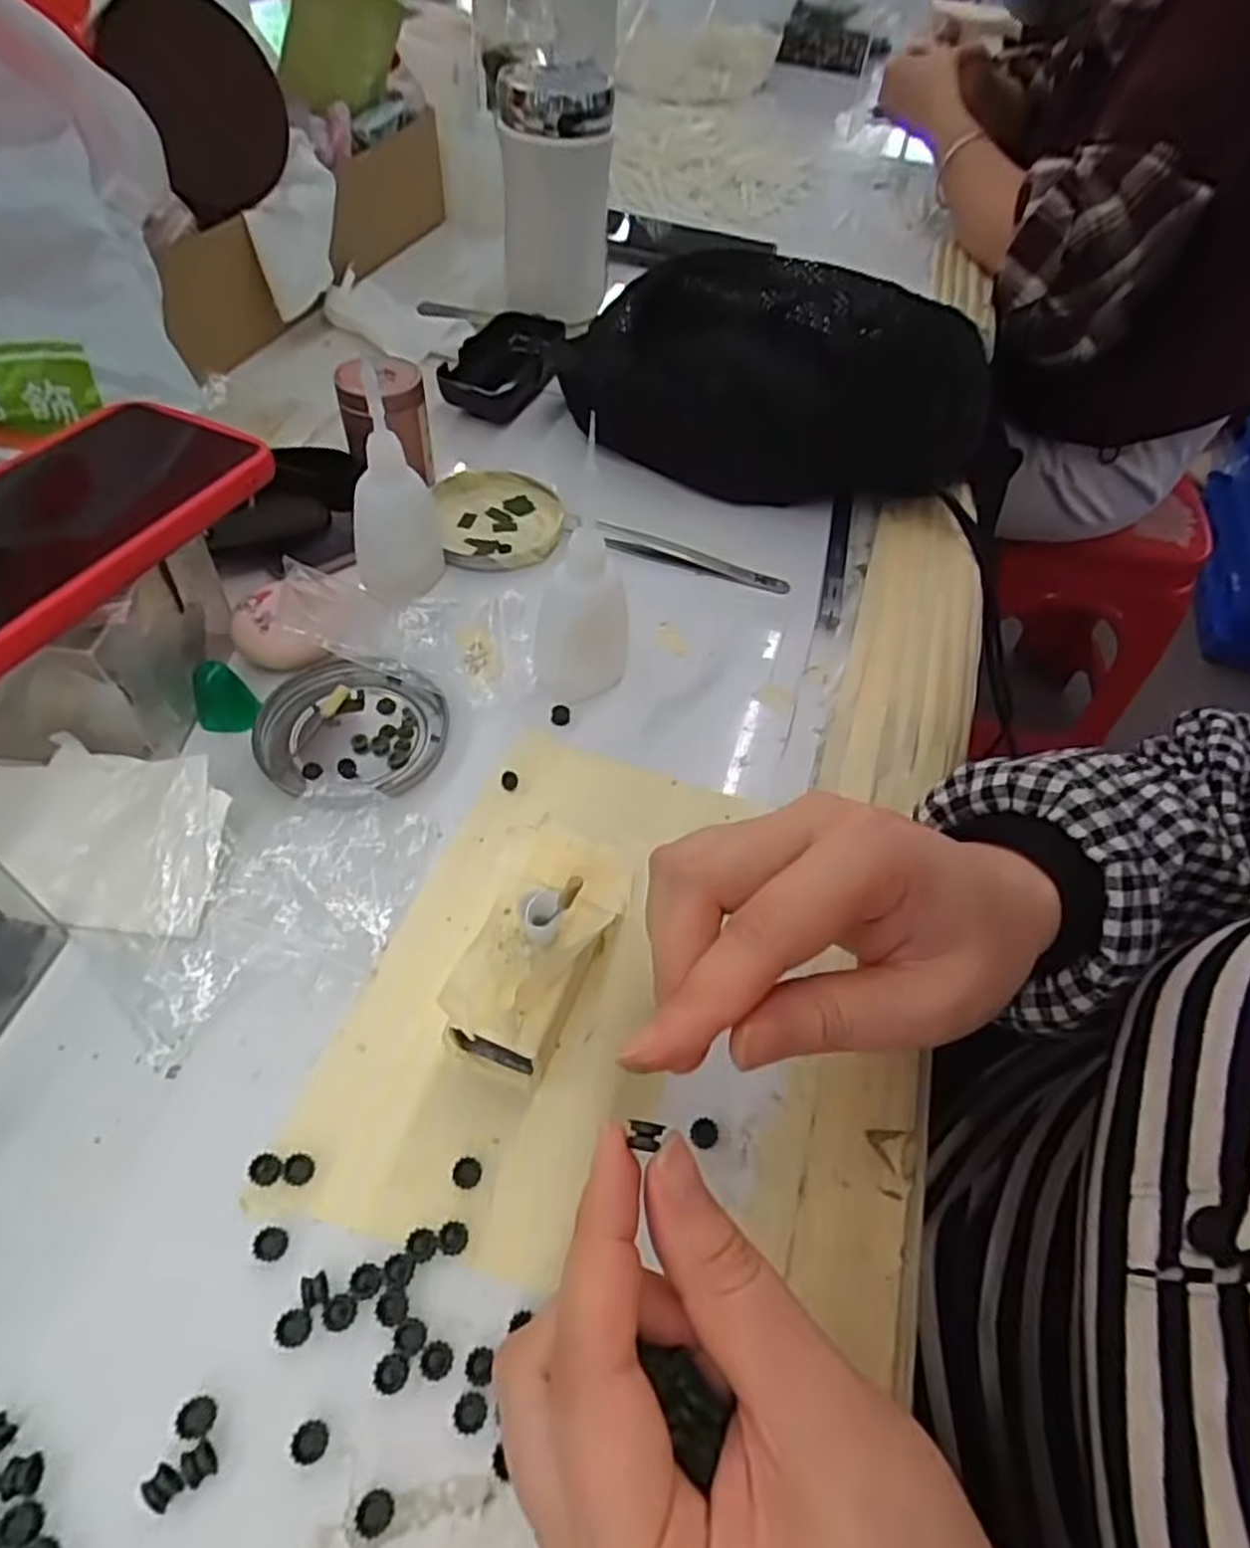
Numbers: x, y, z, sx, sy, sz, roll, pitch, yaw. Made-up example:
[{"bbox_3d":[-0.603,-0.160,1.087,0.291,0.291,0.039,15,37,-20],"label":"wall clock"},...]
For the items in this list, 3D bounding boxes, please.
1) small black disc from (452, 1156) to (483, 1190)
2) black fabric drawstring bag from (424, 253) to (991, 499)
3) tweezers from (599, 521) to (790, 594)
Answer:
[{"bbox_3d":[-0.049,0.124,0.239,0.009,0.004,0.009,3,53,-4],"label":"small black disc"},{"bbox_3d":[0.035,-0.239,0.487,0.316,0.123,0.111,11,52,18],"label":"black fabric drawstring bag"},{"bbox_3d":[0.037,-0.120,0.427,0.107,0.009,0.013,17,53,7],"label":"tweezers"}]

